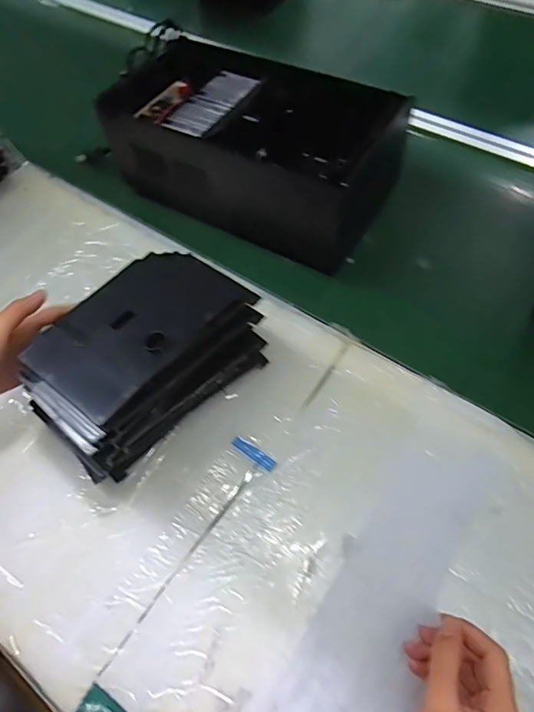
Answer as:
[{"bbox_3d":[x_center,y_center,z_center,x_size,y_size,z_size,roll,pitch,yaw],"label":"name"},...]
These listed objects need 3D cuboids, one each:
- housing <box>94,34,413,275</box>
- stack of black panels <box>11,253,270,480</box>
[{"bbox_3d":[-0.011,-0.283,0.595,0.340,0.130,0.221,25,65,17],"label":"housing"},{"bbox_3d":[-0.117,-0.003,0.437,0.203,0.109,0.131,-41,65,-18],"label":"stack of black panels"}]

